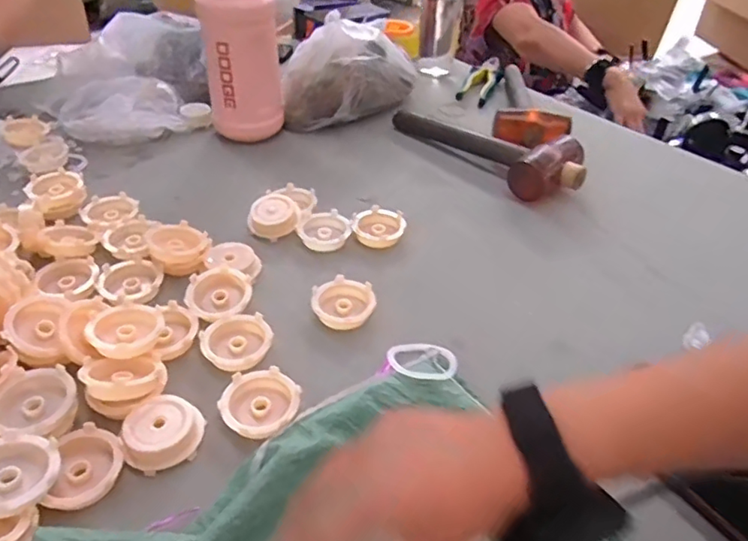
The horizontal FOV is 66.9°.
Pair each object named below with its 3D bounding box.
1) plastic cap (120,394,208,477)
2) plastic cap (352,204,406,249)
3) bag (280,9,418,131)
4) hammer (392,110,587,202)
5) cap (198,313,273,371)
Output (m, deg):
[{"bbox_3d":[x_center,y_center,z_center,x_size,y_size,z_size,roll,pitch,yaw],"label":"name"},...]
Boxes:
[{"bbox_3d":[-0.150,0.113,0.406,0.055,0.021,0.050,5,39,-4],"label":"plastic cap"},{"bbox_3d":[0.005,-0.049,0.628,0.056,0.016,0.064,4,39,1],"label":"plastic cap"},{"bbox_3d":[-0.032,-0.289,0.837,0.190,0.128,0.134,4,39,1],"label":"bag"},{"bbox_3d":[0.146,-0.172,0.761,0.287,0.059,0.100,32,47,31],"label":"hammer"},{"bbox_3d":[-0.117,0.063,0.481,0.057,0.016,0.062,5,39,-4],"label":"cap"}]

